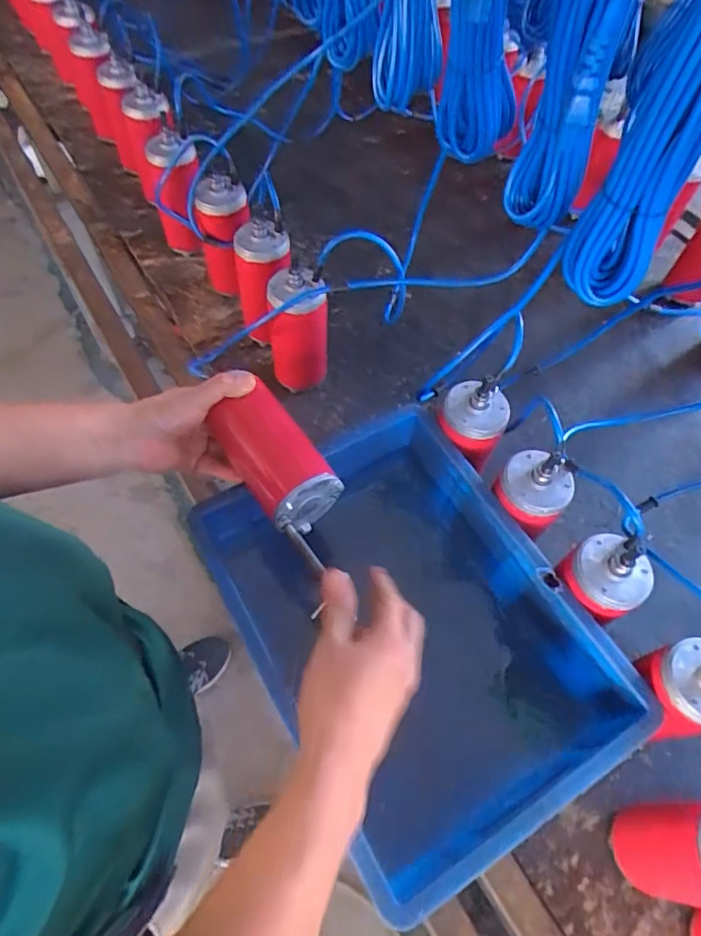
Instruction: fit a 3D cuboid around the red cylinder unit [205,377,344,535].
[{"bbox_3d":[-0.076,-0.012,0.555,0.069,0.072,0.141,-33,70,-21],"label":"red cylinder unit"}]

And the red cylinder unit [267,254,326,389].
[{"bbox_3d":[-0.073,-0.181,0.781,0.076,0.190,0.066,-7,60,-8],"label":"red cylinder unit"}]

